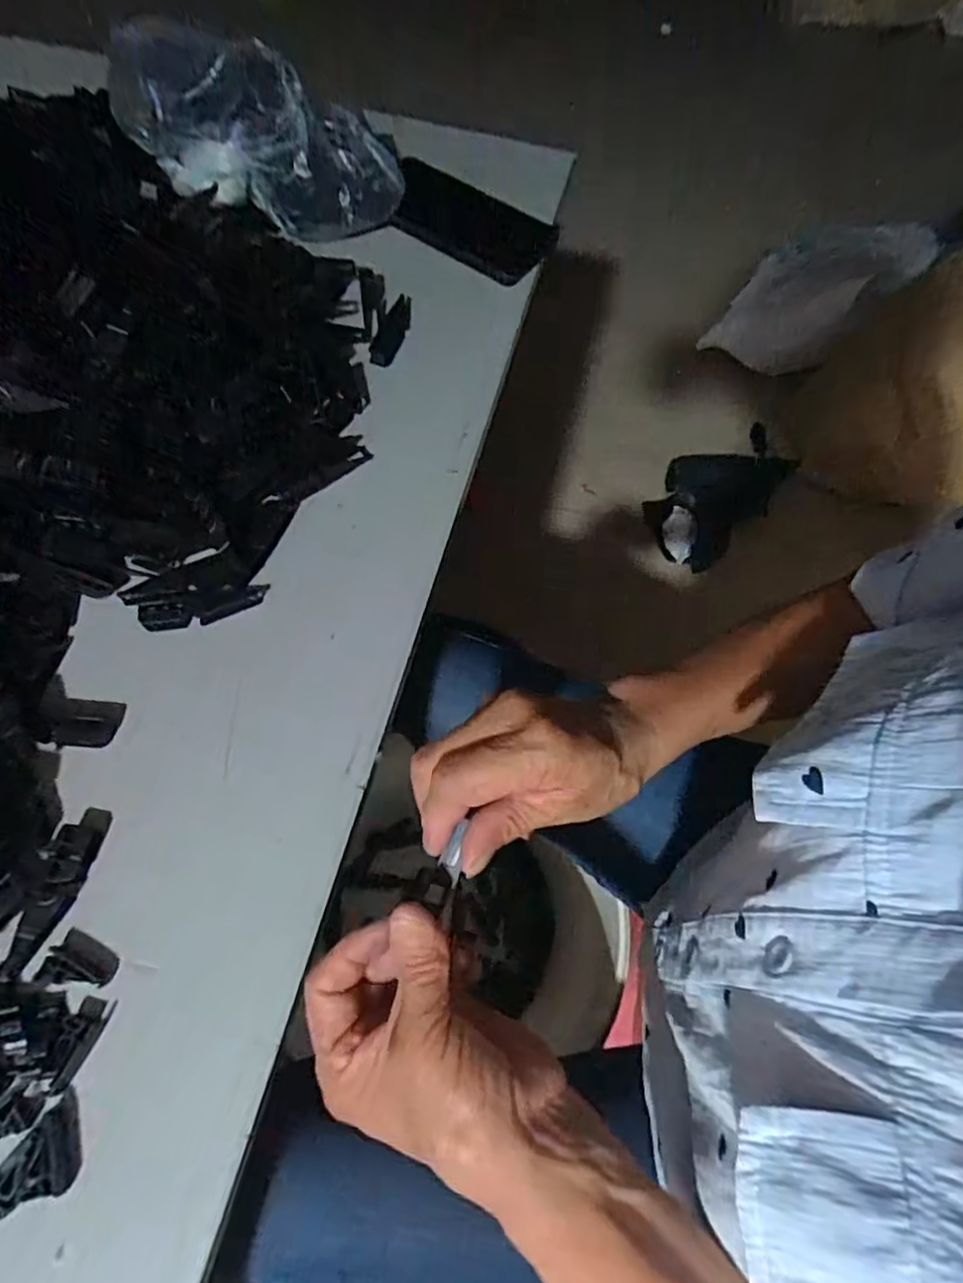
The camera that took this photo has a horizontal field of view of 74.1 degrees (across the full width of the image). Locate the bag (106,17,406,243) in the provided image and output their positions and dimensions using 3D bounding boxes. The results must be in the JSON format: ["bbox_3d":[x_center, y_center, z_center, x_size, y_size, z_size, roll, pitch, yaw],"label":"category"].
[{"bbox_3d":[-0.154,-0.370,0.474,0.210,0.105,0.073,4,60,-33],"label":"bag"}]

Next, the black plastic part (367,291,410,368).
[{"bbox_3d":[-0.069,-0.237,0.484,0.021,0.008,0.070,14,64,3],"label":"black plastic part"}]

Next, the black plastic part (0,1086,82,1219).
[{"bbox_3d":[-0.180,0.215,0.261,0.027,0.007,0.044,34,67,12],"label":"black plastic part"}]

